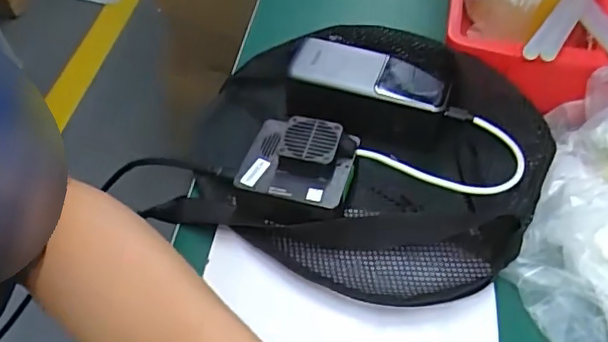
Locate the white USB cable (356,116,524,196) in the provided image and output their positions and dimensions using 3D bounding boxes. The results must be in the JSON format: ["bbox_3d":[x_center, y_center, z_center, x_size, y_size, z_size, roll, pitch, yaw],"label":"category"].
[{"bbox_3d":[0.104,-0.008,0.407,0.112,0.012,0.069,-15,51,-12],"label":"white USB cable"}]

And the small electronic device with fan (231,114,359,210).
[{"bbox_3d":[-0.006,-0.008,0.413,0.077,0.021,0.066,8,59,15],"label":"small electronic device with fan"}]

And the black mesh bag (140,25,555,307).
[{"bbox_3d":[0.035,-0.016,0.444,0.271,0.071,0.211,23,55,19],"label":"black mesh bag"}]

